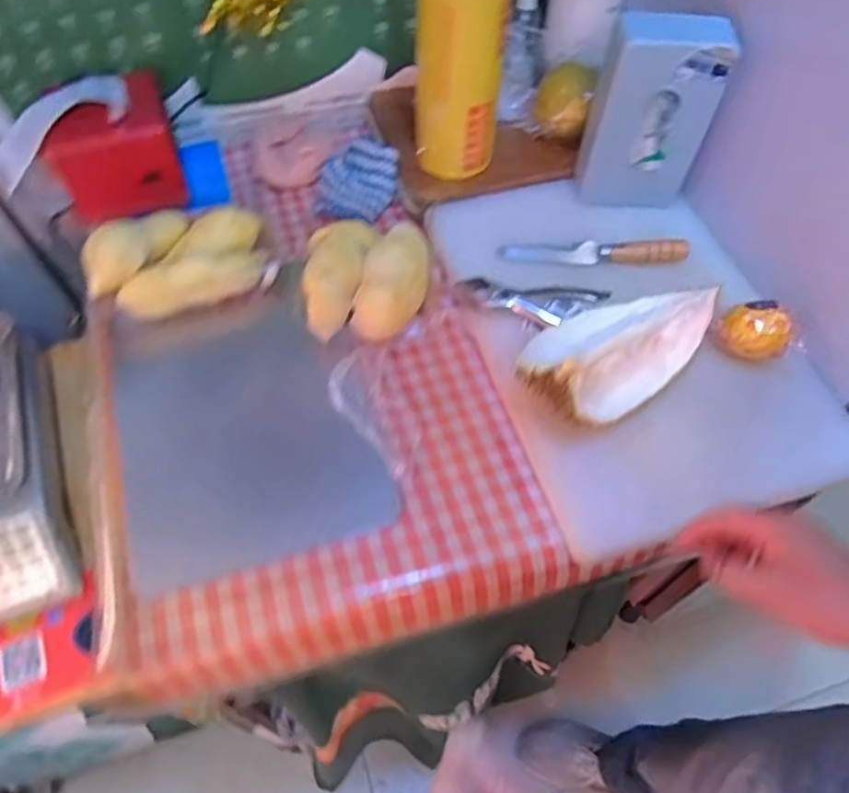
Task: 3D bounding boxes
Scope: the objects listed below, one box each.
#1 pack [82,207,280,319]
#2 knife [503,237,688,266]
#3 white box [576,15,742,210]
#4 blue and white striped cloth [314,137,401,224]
[{"bbox_3d":[-0.252,-0.155,0.698,0.182,0.065,0.118,-8,59,-6],"label":"pack"},{"bbox_3d":[0.184,-0.160,0.722,0.199,0.028,0.025,6,58,3],"label":"knife"},{"bbox_3d":[0.238,-0.298,0.700,0.117,0.184,0.054,10,59,5],"label":"white box"},{"bbox_3d":[-0.081,-0.261,0.793,0.091,0.034,0.108,20,60,11],"label":"blue and white striped cloth"}]

